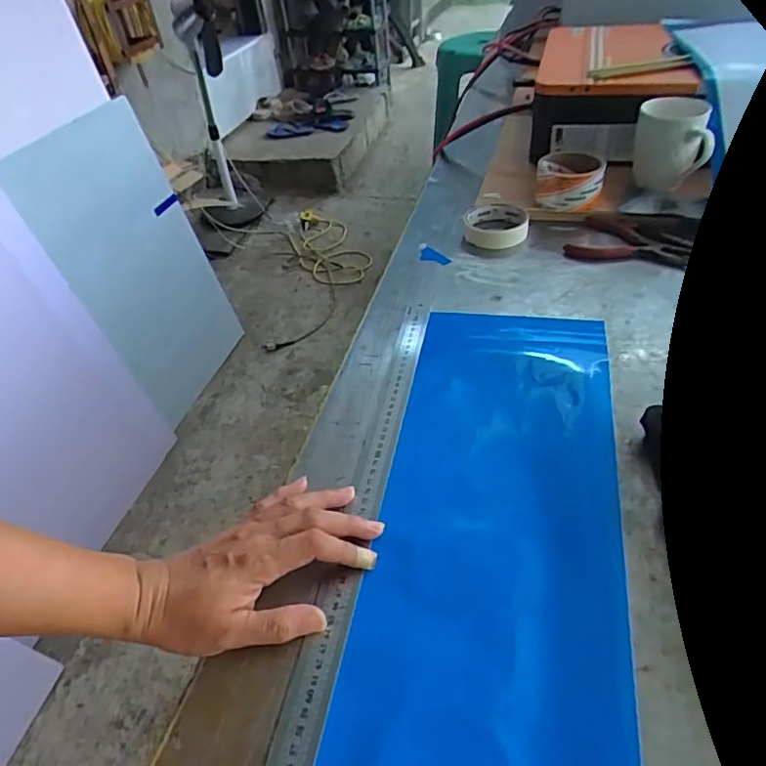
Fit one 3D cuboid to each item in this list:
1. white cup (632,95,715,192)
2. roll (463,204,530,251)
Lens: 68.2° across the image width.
[{"bbox_3d":[0.377,-0.313,0.742,0.081,0.103,0.084,5,44,14],"label":"white cup"},{"bbox_3d":[0.149,-0.208,0.753,0.079,0.025,0.089,-2,43,7],"label":"roll"}]

